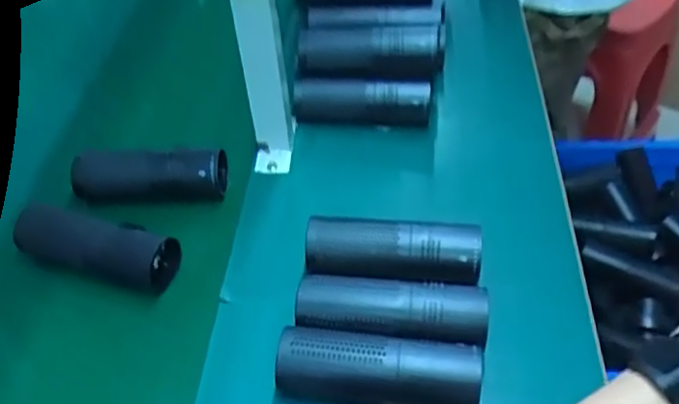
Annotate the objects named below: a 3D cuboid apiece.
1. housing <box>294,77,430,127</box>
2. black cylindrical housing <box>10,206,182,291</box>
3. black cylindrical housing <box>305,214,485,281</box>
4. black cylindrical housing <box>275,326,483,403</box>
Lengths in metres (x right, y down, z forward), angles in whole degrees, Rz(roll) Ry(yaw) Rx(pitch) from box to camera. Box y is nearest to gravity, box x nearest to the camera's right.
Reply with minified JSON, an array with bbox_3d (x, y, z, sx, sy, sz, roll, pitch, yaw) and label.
[{"bbox_3d":[0.026,-0.122,0.774,0.166,0.050,0.040,4,46,9],"label":"housing"},{"bbox_3d":[-0.239,0.043,0.634,0.157,0.042,0.043,16,46,-5],"label":"black cylindrical housing"},{"bbox_3d":[0.050,0.052,0.611,0.164,0.047,0.064,0,46,6],"label":"black cylindrical housing"},{"bbox_3d":[0.032,0.142,0.528,0.162,0.058,0.048,5,46,10],"label":"black cylindrical housing"}]

